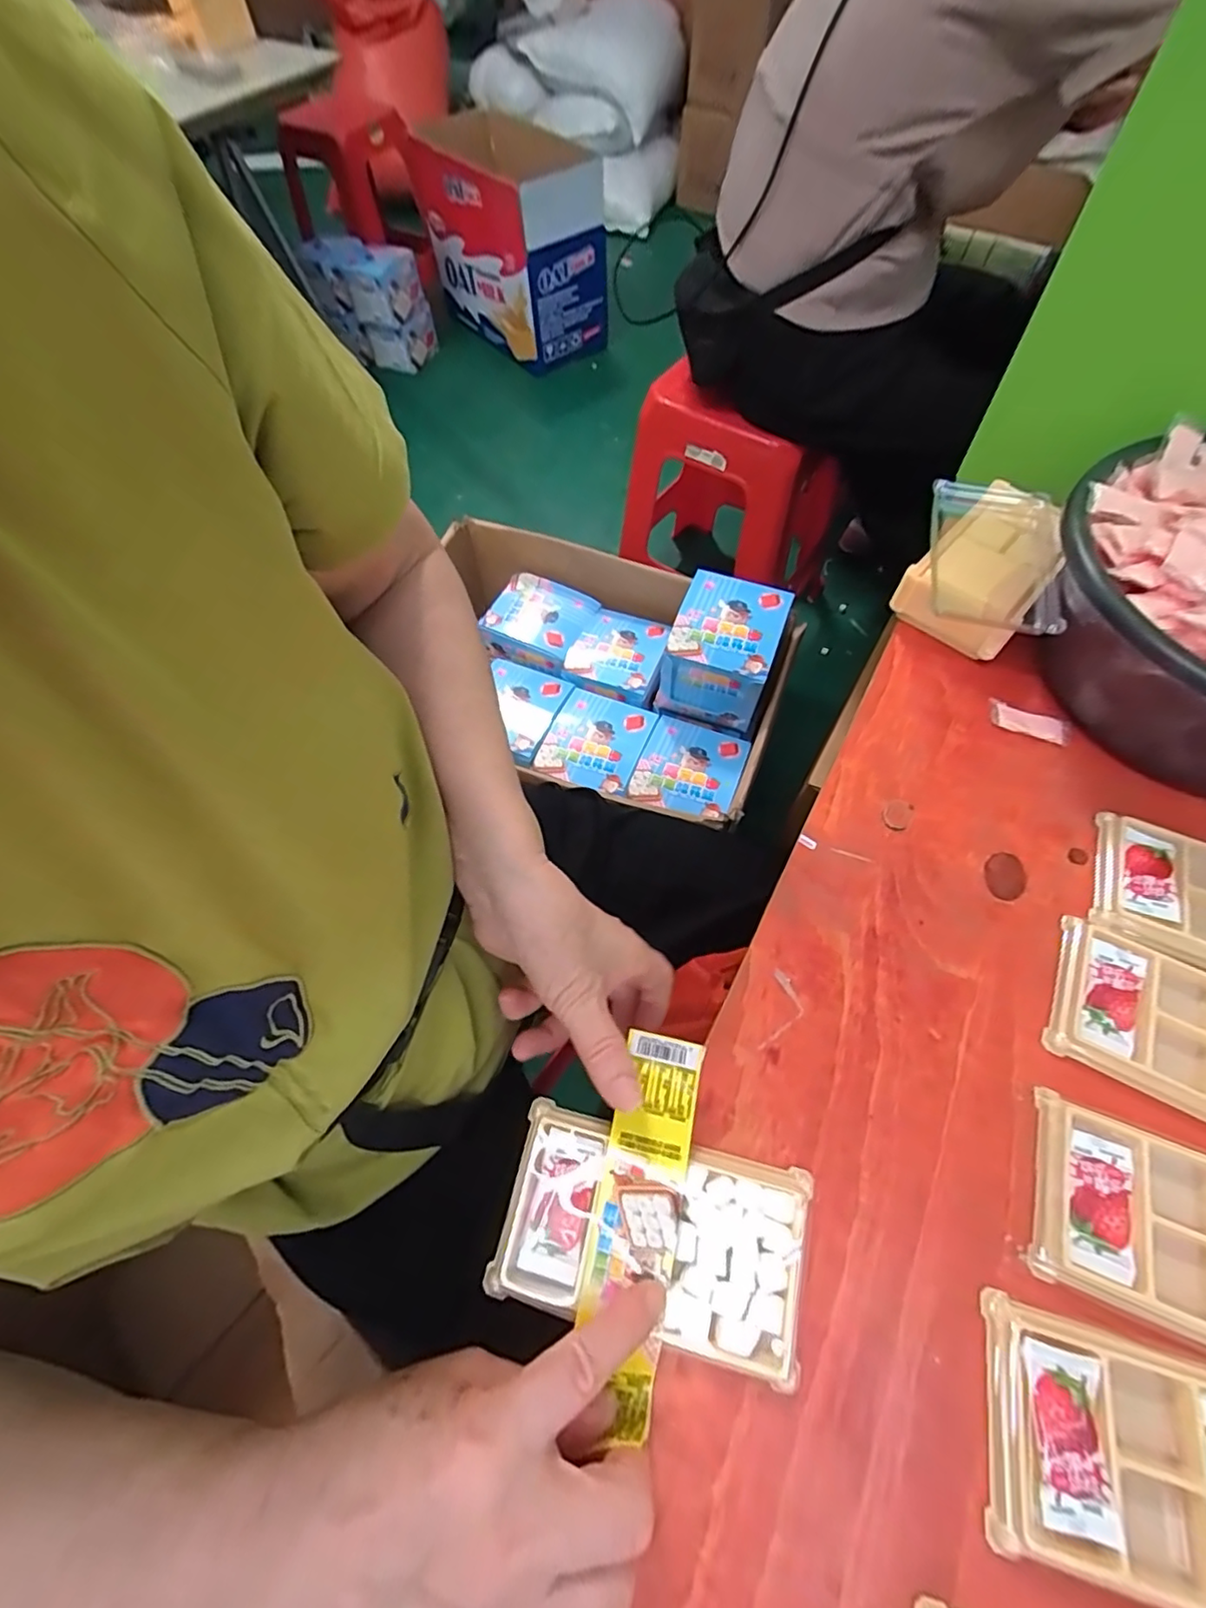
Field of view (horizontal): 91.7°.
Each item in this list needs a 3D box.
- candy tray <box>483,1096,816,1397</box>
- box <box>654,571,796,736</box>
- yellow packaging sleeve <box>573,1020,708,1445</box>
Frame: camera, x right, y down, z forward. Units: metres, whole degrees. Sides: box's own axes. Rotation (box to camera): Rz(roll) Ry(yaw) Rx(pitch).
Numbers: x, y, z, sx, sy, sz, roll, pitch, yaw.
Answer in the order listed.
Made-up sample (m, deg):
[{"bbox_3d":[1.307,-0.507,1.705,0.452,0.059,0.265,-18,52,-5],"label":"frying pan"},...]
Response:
[{"bbox_3d":[0.022,0.196,0.268,0.135,0.013,0.078,11,63,9],"label":"candy tray"},{"bbox_3d":[0.175,-0.225,0.858,0.144,0.137,0.158,19,64,11],"label":"box"},{"bbox_3d":[0.016,0.187,0.268,0.037,0.009,0.148,10,68,8],"label":"yellow packaging sleeve"}]

